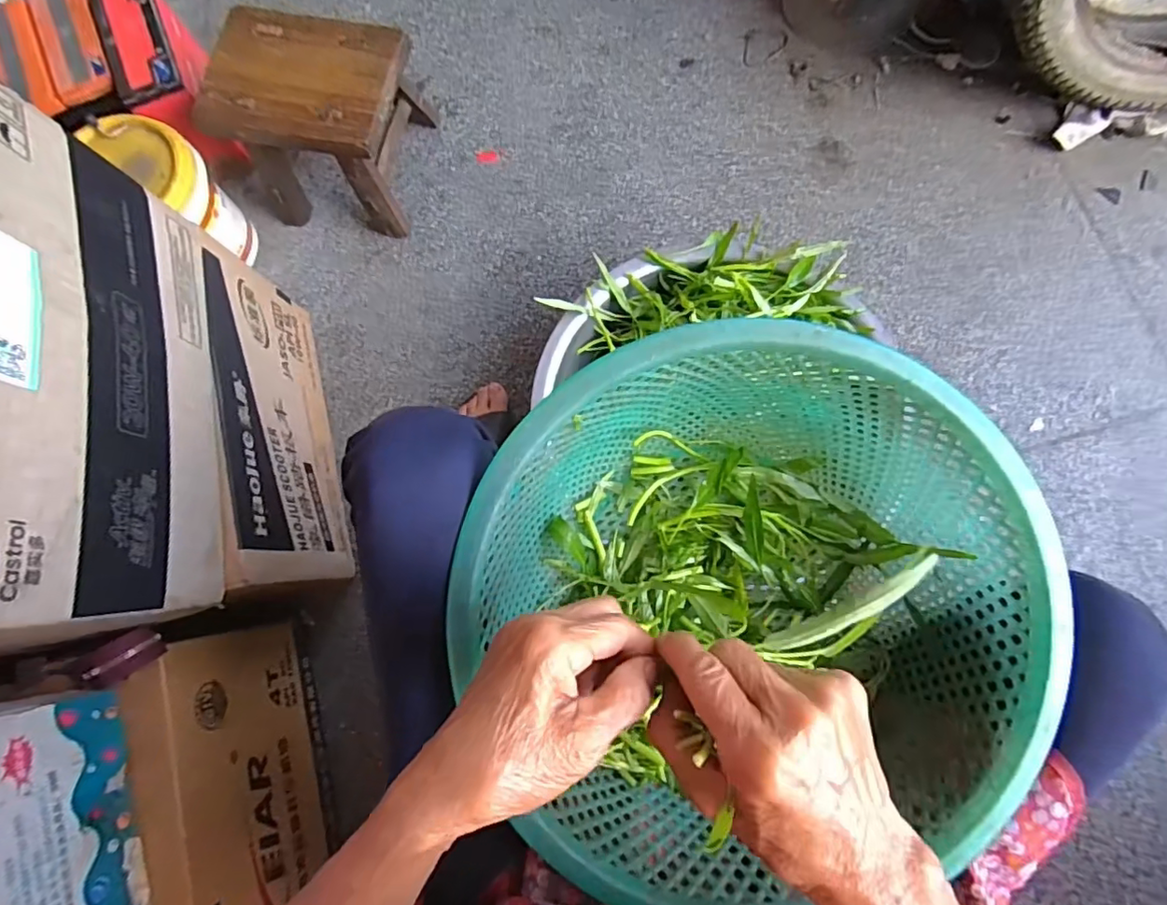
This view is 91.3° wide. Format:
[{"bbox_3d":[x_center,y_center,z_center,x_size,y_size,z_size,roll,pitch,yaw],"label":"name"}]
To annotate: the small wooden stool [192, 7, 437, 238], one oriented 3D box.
[{"bbox_3d":[-0.345,-0.440,0.779,0.227,0.175,0.194,5,81,5],"label":"small wooden stool"}]

